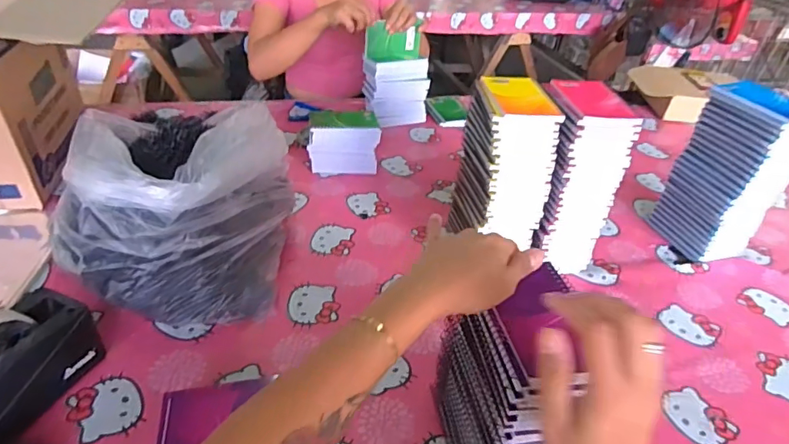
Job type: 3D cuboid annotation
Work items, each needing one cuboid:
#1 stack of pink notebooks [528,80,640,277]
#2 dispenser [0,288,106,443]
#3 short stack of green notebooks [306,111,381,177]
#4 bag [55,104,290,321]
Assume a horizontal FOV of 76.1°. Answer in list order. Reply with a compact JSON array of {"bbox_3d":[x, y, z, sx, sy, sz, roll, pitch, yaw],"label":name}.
[{"bbox_3d":[0.266,-0.055,0.778,0.114,0.288,0.130,4,36,-1],"label":"stack of pink notebooks"},{"bbox_3d":[-0.418,0.170,0.530,0.079,0.113,0.200,15,38,13],"label":"dispenser"},{"bbox_3d":[-0.099,-0.154,0.991,0.134,0.110,0.090,0,37,-6],"label":"short stack of green notebooks"},{"bbox_3d":[-0.303,-0.023,0.716,0.274,0.220,0.289,3,37,-3],"label":"bag"}]

